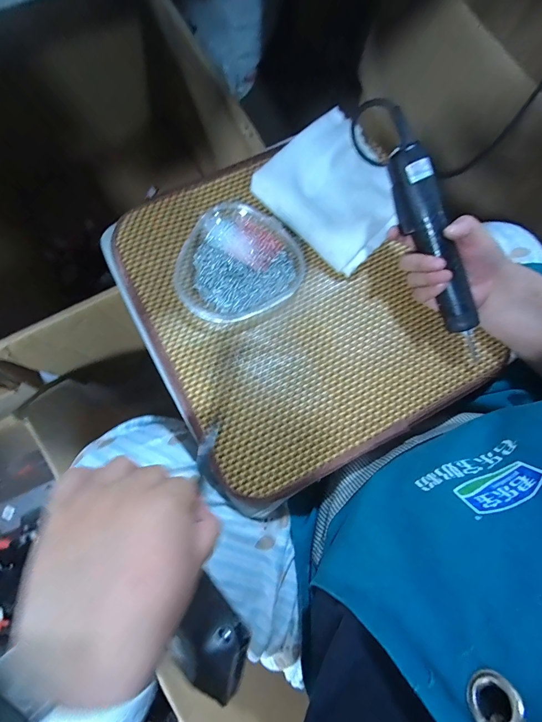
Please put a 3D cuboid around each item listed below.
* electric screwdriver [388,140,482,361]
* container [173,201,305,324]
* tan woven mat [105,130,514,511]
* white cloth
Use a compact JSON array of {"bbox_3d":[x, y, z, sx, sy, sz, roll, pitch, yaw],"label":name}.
[{"bbox_3d":[0.180,-0.110,0.349,0.036,0.027,0.229,-30,102,-6],"label":"electric screwdriver"},{"bbox_3d":[-0.039,-0.113,0.398,0.137,0.021,0.146,29,79,6],"label":"container"},{"bbox_3d":[0.020,-0.072,0.391,0.329,0.027,0.385,-31,79,-6],"label":"tan woven mat"},{"bbox_3d":[0.078,-0.205,0.398,0.133,0.028,0.164,-45,87,6],"label":"white cloth"}]

